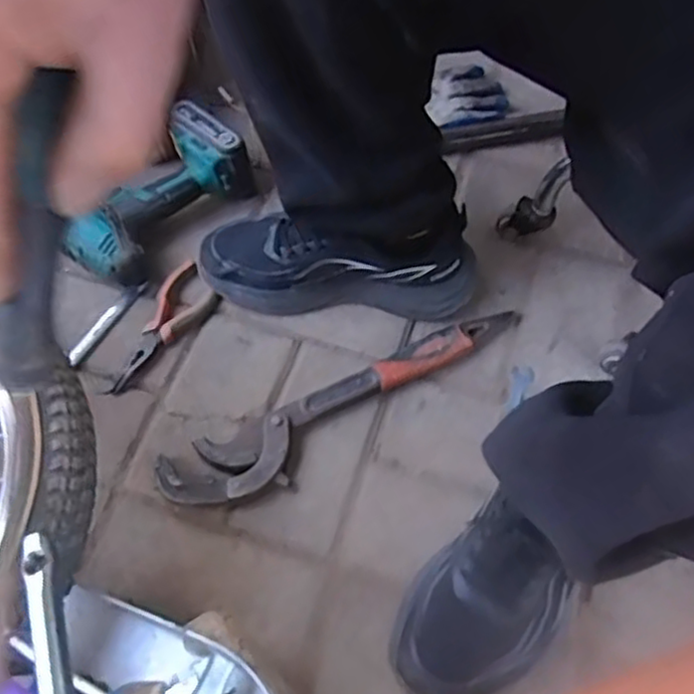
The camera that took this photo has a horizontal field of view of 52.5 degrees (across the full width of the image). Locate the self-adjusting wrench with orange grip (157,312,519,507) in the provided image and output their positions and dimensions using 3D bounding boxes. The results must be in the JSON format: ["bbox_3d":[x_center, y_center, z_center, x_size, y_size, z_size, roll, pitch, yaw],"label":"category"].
[{"bbox_3d":[0.008,0.054,0.642,0.361,0.025,0.062,-24,63,-17],"label":"self-adjusting wrench with orange grip"}]

